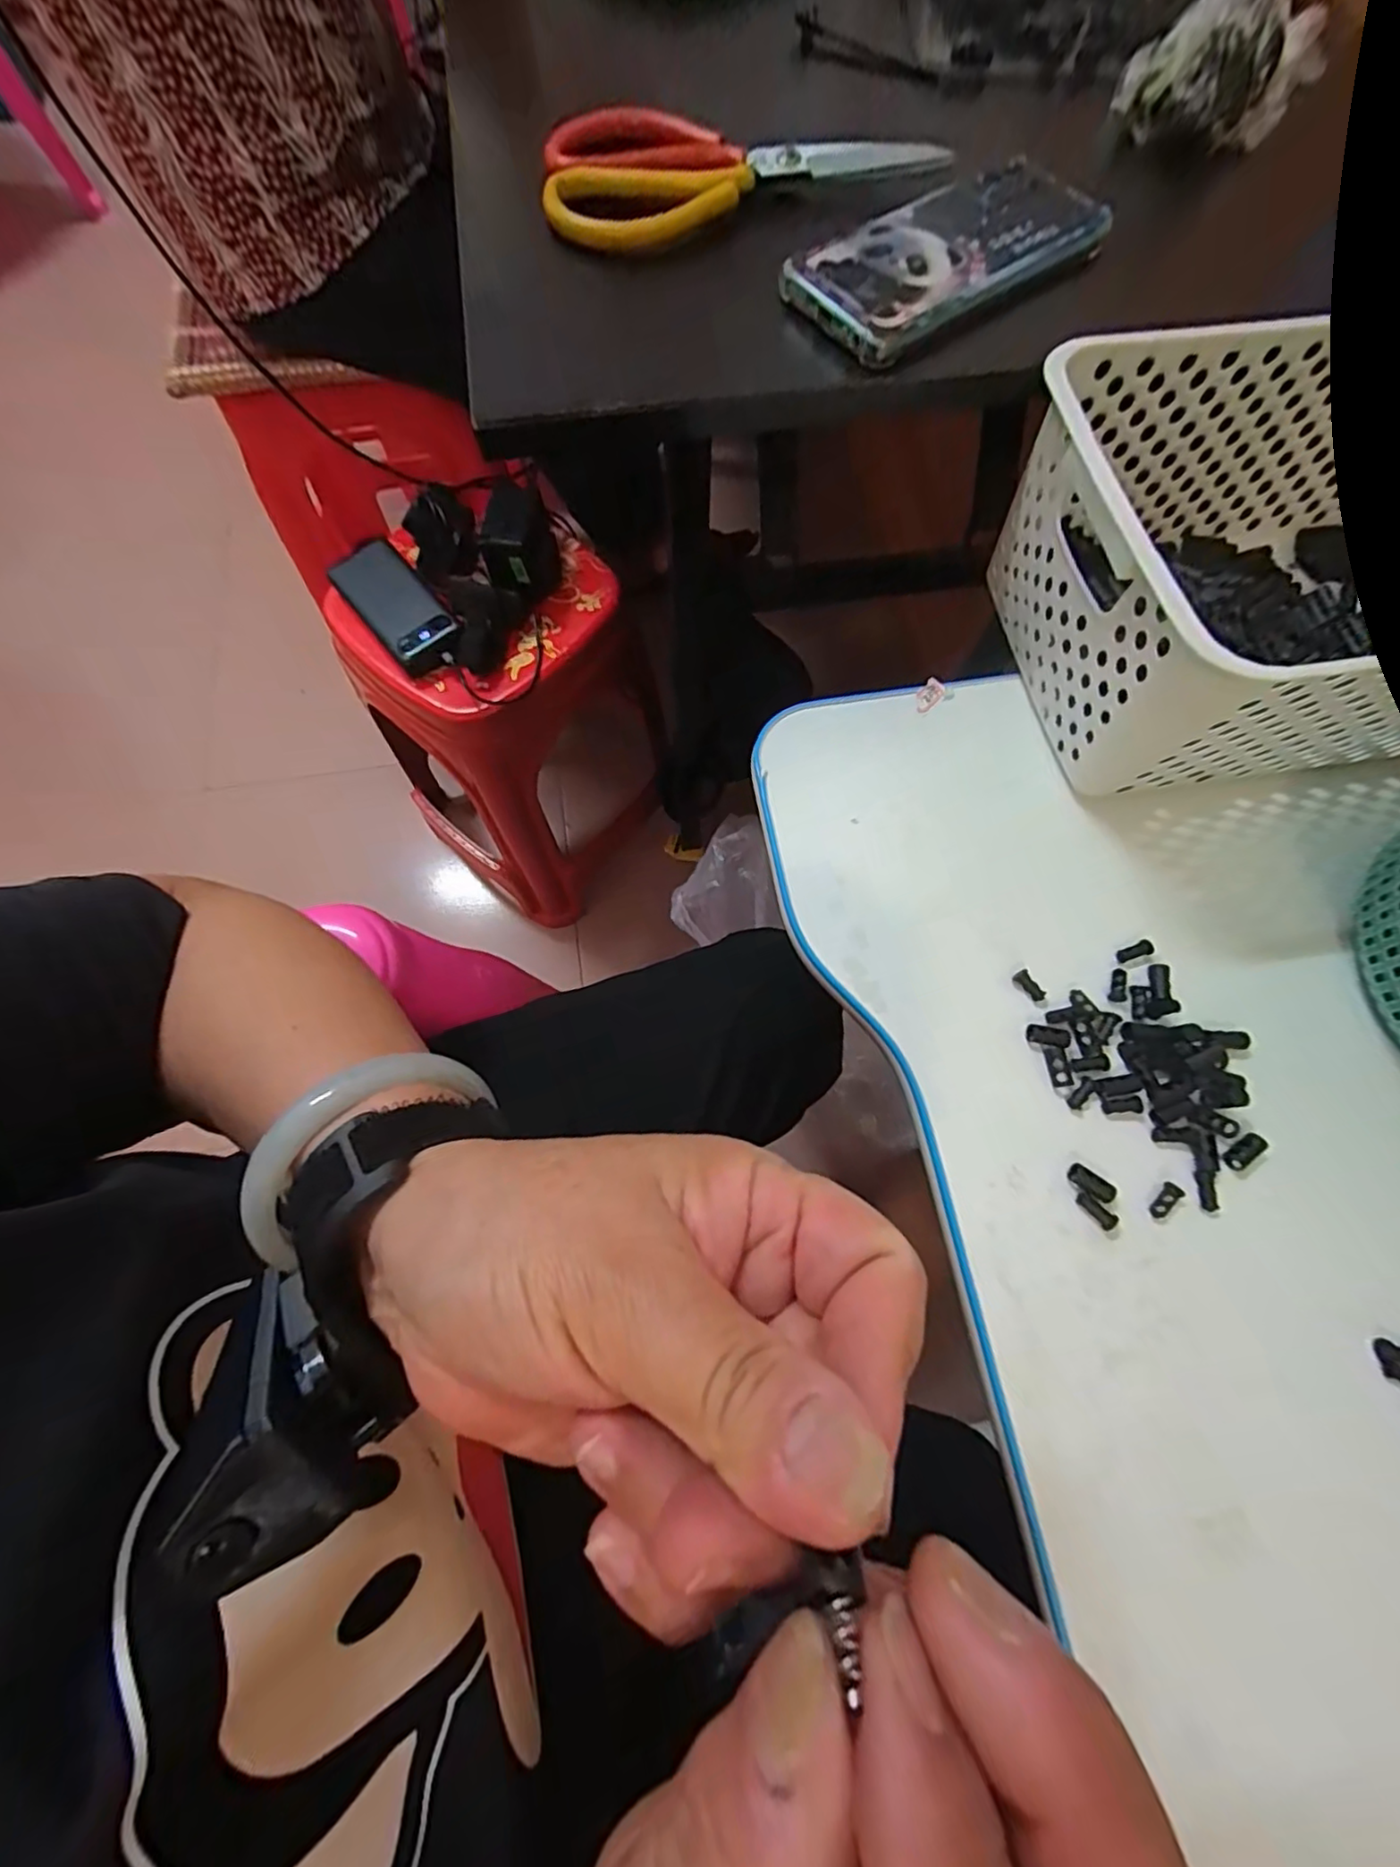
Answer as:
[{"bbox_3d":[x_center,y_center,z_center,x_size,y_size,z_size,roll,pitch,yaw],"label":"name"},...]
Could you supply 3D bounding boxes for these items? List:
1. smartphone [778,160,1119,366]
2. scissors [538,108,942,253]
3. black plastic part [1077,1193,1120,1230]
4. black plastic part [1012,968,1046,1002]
[{"bbox_3d":[0.126,-0.346,0.315,0.163,0.016,0.077,-37,76,-12],"label":"smartphone"},{"bbox_3d":[0.021,-0.407,0.331,0.203,0.013,0.078,-4,81,-1],"label":"scissors"},{"bbox_3d":[0.175,0.122,0.274,0.006,0.006,0.017,-38,75,-14],"label":"black plastic part"},{"bbox_3d":[0.164,0.026,0.307,0.007,0.004,0.017,-32,74,-13],"label":"black plastic part"}]

